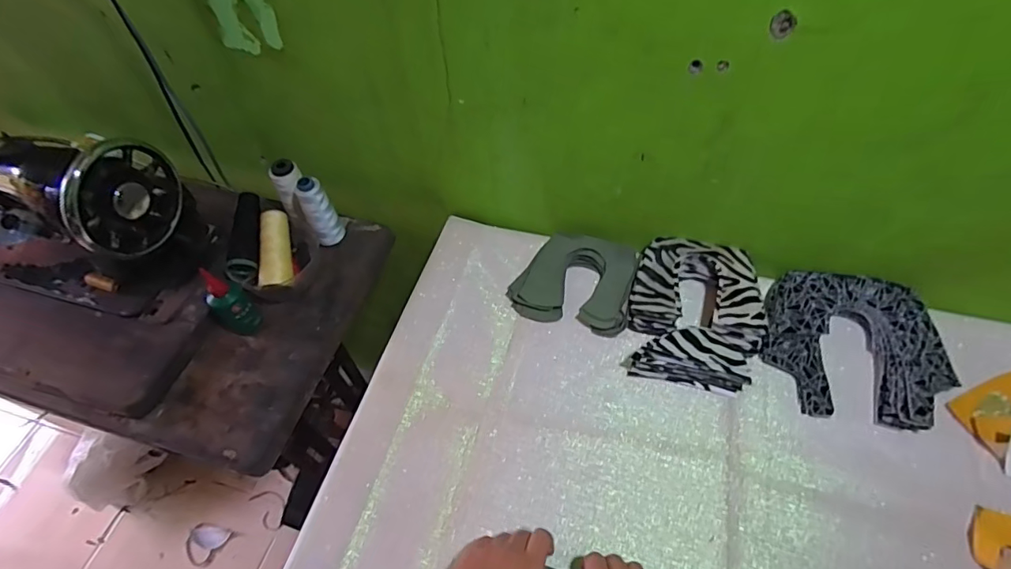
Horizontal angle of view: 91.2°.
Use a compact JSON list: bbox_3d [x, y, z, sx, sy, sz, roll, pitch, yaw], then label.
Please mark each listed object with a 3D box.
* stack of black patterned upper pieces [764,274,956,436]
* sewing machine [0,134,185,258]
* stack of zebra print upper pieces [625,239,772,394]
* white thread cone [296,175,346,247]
[{"bbox_3d":[0.420,0.074,0.597,0.195,0.034,0.182,10,57,10],"label":"stack of black patterned upper pieces"},{"bbox_3d":[-0.599,-0.115,0.658,0.346,0.210,0.132,15,57,12],"label":"sewing machine"},{"bbox_3d":[0.242,0.031,0.627,0.163,0.050,0.194,10,57,10],"label":"stack of zebra print upper pieces"},{"bbox_3d":[-0.268,-0.101,0.720,0.039,0.119,0.036,-28,58,-15],"label":"white thread cone"}]

